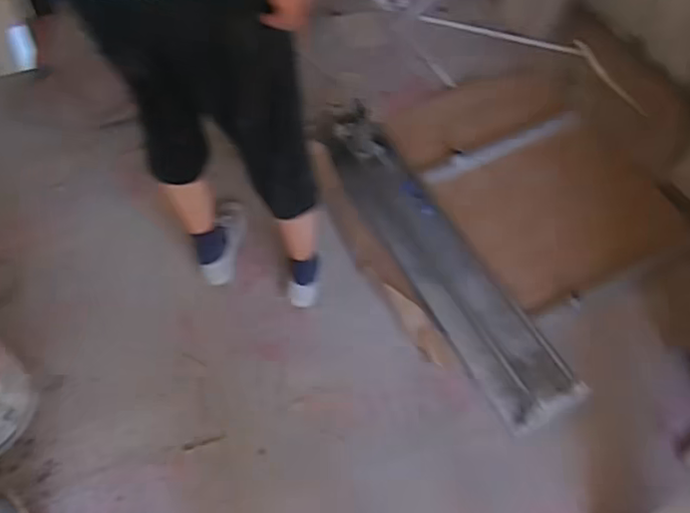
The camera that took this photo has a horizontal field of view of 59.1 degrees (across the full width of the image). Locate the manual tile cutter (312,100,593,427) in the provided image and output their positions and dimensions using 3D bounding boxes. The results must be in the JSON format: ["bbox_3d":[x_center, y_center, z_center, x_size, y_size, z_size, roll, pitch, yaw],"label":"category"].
[{"bbox_3d":[0.203,-0.069,1.538,0.182,0.137,1.072,-22,58,-13],"label":"manual tile cutter"}]

